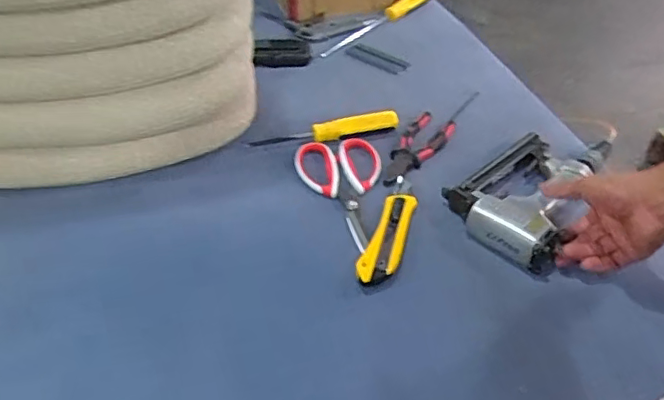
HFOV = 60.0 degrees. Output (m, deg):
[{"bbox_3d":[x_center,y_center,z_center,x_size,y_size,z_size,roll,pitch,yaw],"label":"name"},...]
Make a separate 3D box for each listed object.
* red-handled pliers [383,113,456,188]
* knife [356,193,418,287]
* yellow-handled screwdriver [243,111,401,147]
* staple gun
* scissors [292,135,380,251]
[{"bbox_3d":[0.106,-0.065,0.739,0.053,0.012,0.155,26,49,24],"label":"red-handled pliers"},{"bbox_3d":[0.060,0.039,0.619,0.039,0.014,0.136,13,45,12],"label":"knife"},{"bbox_3d":[-0.008,-0.090,0.750,0.198,0.029,0.024,-9,45,-11],"label":"yellow-handled screwdriver"},{"bbox_3d":[0.244,-0.020,0.675,0.132,0.043,0.232,33,52,29],"label":"staple gun"},{"bbox_3d":[0.012,-0.012,0.681,0.102,0.012,0.184,-3,44,-5],"label":"scissors"}]

